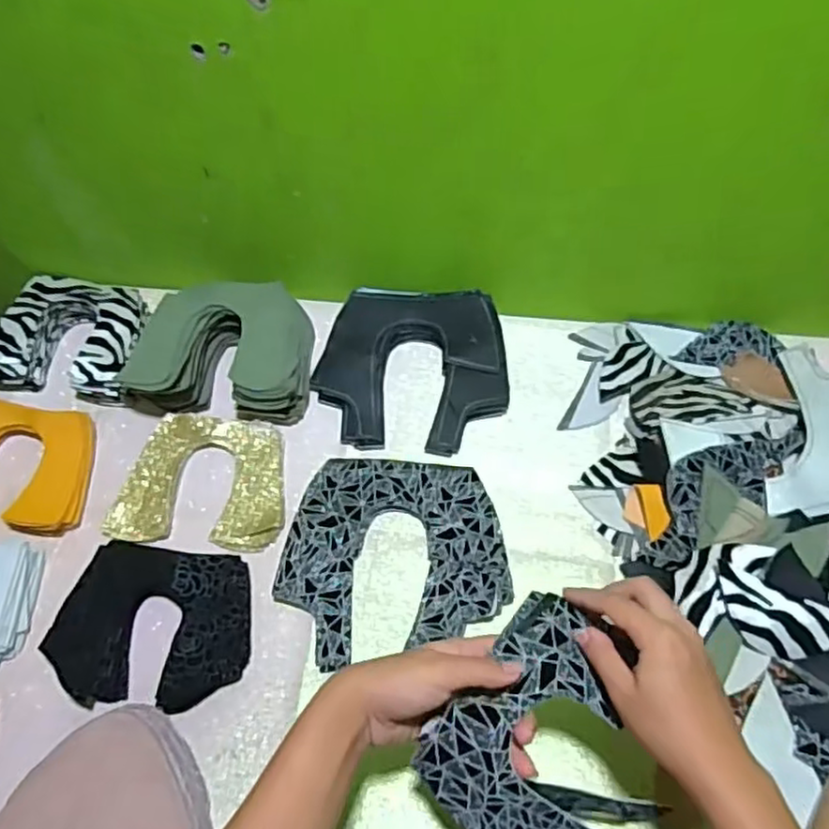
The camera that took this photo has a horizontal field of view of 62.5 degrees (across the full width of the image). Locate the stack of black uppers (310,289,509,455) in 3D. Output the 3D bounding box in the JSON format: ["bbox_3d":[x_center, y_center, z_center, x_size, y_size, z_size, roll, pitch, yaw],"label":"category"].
[{"bbox_3d":[-0.002,-0.048,0.710,0.191,0.030,0.182,3,57,4],"label":"stack of black uppers"}]

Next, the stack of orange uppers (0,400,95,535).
[{"bbox_3d":[-0.394,0.048,0.663,0.158,0.035,0.132,2,57,3],"label":"stack of orange uppers"}]

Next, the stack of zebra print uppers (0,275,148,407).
[{"bbox_3d":[-0.361,-0.081,0.732,0.159,0.050,0.140,9,58,7],"label":"stack of zebra print uppers"}]

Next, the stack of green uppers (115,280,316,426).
[{"bbox_3d":[-0.200,-0.077,0.707,0.188,0.057,0.159,4,57,5],"label":"stack of green uppers"}]

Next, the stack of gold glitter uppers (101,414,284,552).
[{"bbox_3d":[-0.205,0.062,0.660,0.160,0.009,0.135,3,57,4],"label":"stack of gold glitter uppers"}]

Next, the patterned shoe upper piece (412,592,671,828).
[{"bbox_3d":[0.096,0.227,0.453,0.145,0.082,0.152,37,69,21],"label":"patterned shoe upper piece"}]

